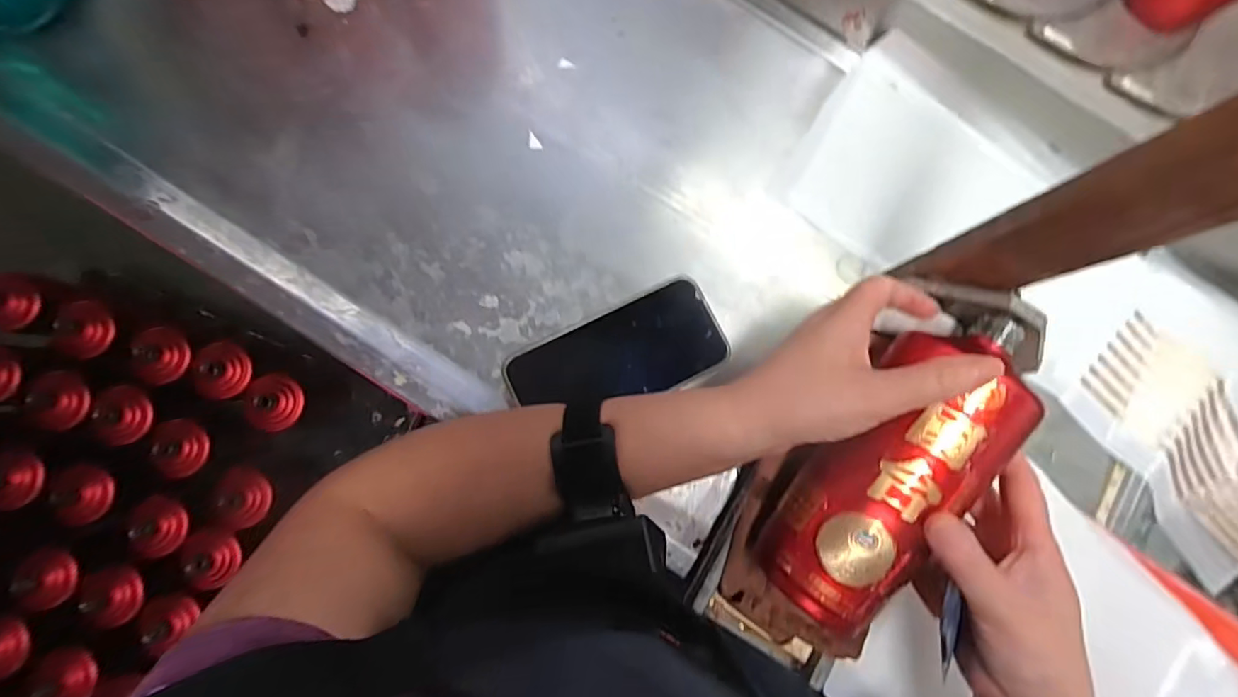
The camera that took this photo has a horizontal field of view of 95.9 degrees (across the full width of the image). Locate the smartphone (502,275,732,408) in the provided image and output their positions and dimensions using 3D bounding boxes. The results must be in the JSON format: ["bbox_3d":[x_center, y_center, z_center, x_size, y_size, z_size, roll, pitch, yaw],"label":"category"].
[{"bbox_3d":[-0.001,0.006,0.405,0.155,0.008,0.076,-26,74,-9],"label":"smartphone"}]

